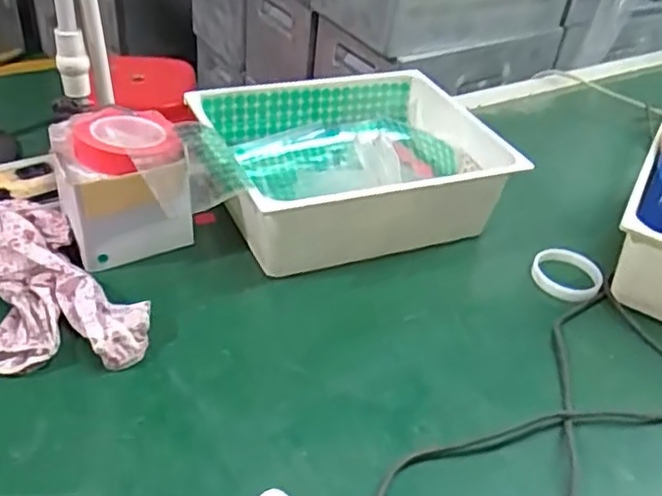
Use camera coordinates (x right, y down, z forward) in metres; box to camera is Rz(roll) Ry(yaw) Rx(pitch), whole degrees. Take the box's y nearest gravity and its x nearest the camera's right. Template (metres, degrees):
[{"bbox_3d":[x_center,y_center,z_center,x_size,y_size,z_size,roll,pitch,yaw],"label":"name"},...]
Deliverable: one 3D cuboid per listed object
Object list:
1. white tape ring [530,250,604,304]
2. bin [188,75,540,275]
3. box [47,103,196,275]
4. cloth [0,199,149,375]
[{"bbox_3d":[0.295,0.033,0.851,0.084,0.017,0.085,4,37,-3],"label":"white tape ring"},{"bbox_3d":[0.017,-0.110,0.893,0.386,0.124,0.285,-10,40,-22],"label":"bin"},{"bbox_3d":[-0.242,-0.071,0.787,0.136,0.135,0.123,-12,41,-24],"label":"box"},{"bbox_3d":[-0.299,0.027,0.719,0.152,0.054,0.277,-14,41,-25],"label":"cloth"}]

